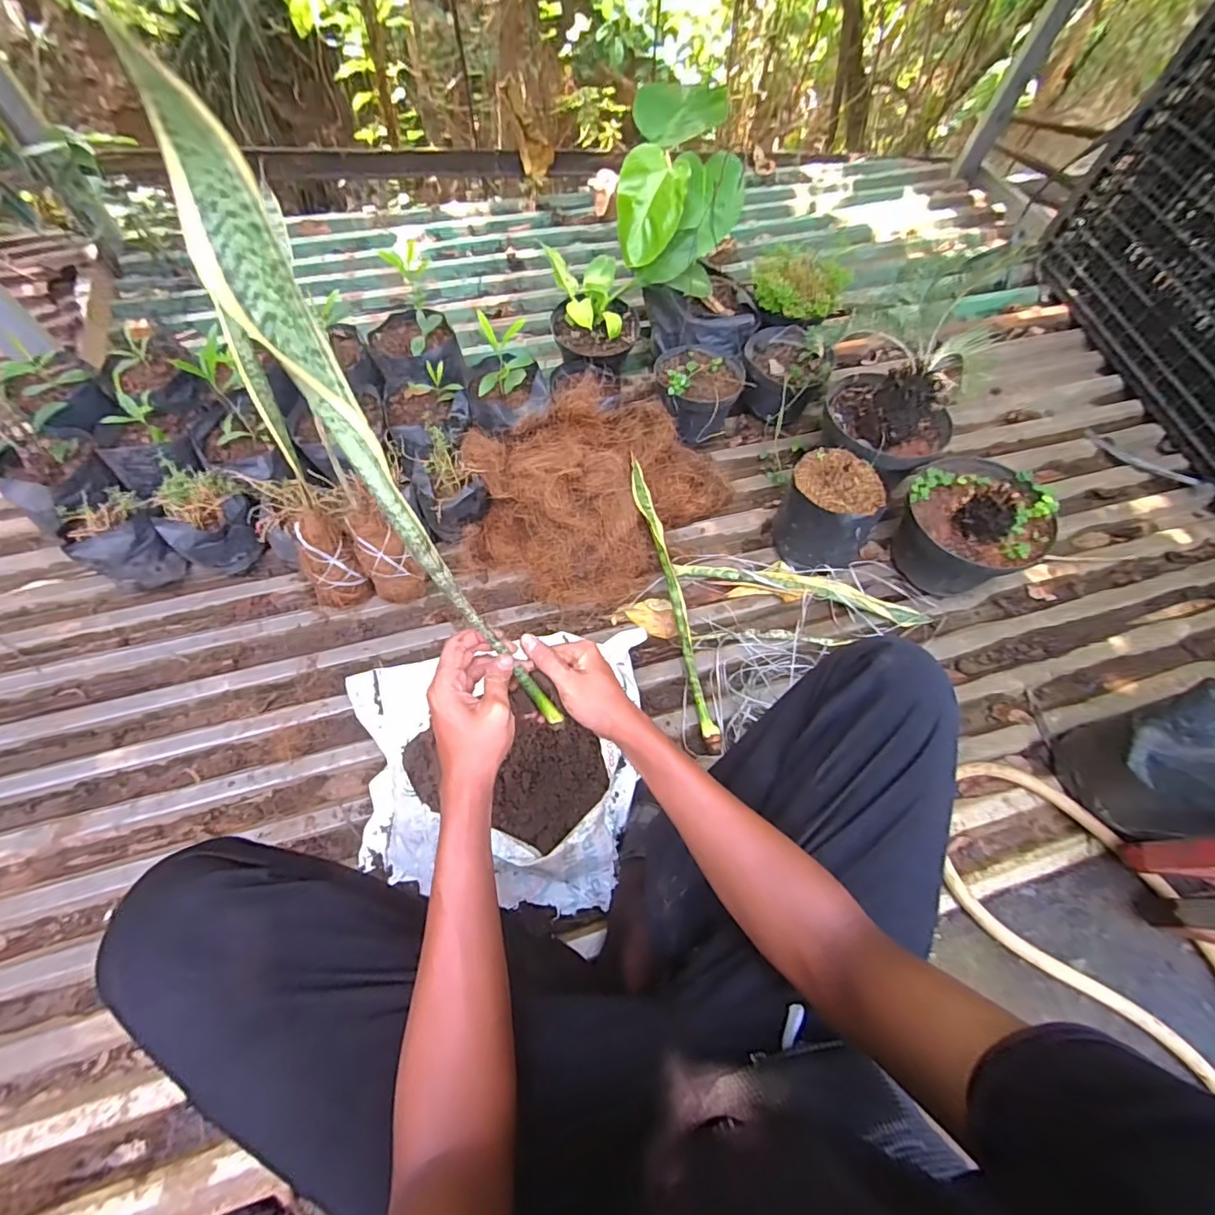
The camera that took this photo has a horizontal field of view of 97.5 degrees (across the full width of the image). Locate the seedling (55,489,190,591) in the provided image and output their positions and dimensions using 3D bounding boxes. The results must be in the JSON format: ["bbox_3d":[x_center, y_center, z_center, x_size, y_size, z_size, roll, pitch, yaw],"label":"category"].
[{"bbox_3d":[-0.786,-0.098,0.884,0.109,0.148,0.122,41,68,13],"label":"seedling"}]

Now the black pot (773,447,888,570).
[{"bbox_3d":[0.382,-0.162,0.932,0.157,0.163,0.143,2,65,-5],"label":"black pot"}]

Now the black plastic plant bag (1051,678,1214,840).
[{"bbox_3d":[0.757,0.200,0.702,0.160,0.190,0.161,-17,68,-13],"label":"black plastic plant bag"}]

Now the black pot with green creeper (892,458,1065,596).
[{"bbox_3d":[0.610,-0.136,0.919,0.210,0.191,0.210,2,65,-5],"label":"black pot with green creeper"}]

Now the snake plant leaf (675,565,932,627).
[{"bbox_3d":[0.338,-0.036,0.937,0.431,0.029,0.044,15,65,1],"label":"snake plant leaf"}]

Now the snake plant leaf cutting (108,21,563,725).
[{"bbox_3d":[-0.143,-0.066,0.383,0.044,0.473,0.034,-37,40,-18],"label":"snake plant leaf cutting"}]

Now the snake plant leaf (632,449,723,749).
[{"bbox_3d":[0.110,-0.031,0.897,0.049,0.068,0.520,-10,67,-10],"label":"snake plant leaf"}]

